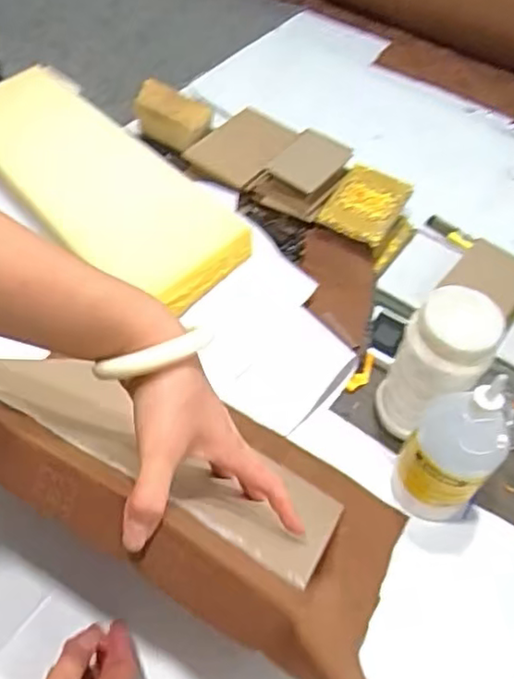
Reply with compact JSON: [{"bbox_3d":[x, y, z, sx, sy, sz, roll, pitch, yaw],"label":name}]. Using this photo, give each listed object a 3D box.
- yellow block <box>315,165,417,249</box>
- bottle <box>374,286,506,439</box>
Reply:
[{"bbox_3d":[0.137,-0.172,0.833,0.085,0.016,0.121,27,56,14],"label":"yellow block"},{"bbox_3d":[0.173,0.037,0.650,0.080,0.190,0.078,3,54,-4],"label":"bottle"}]

